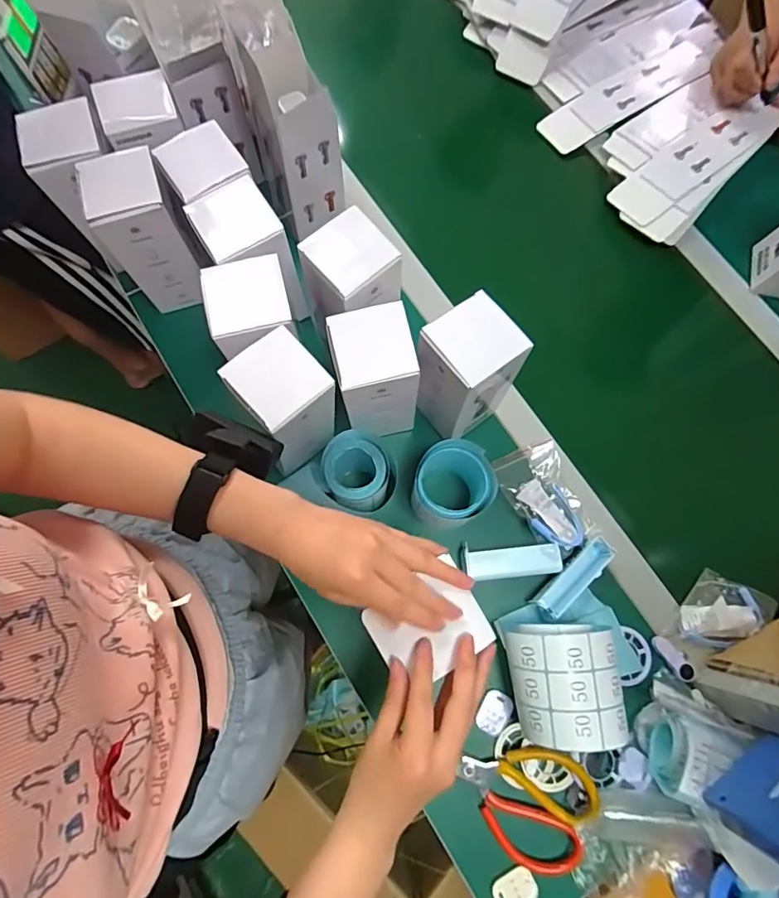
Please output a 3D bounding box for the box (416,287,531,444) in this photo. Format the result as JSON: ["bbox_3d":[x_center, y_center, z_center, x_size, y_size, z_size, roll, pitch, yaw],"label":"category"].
[{"bbox_3d":[0.078,-0.077,0.507,0.082,0.152,0.074,-35,79,-11],"label":"box"}]

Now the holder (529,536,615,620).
[{"bbox_3d":[0.196,0.137,0.531,0.102,0.025,0.029,-39,79,-11],"label":"holder"}]

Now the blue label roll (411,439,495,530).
[{"bbox_3d":[0.064,0.037,0.515,0.078,0.074,0.076,0,75,-2],"label":"blue label roll"}]

